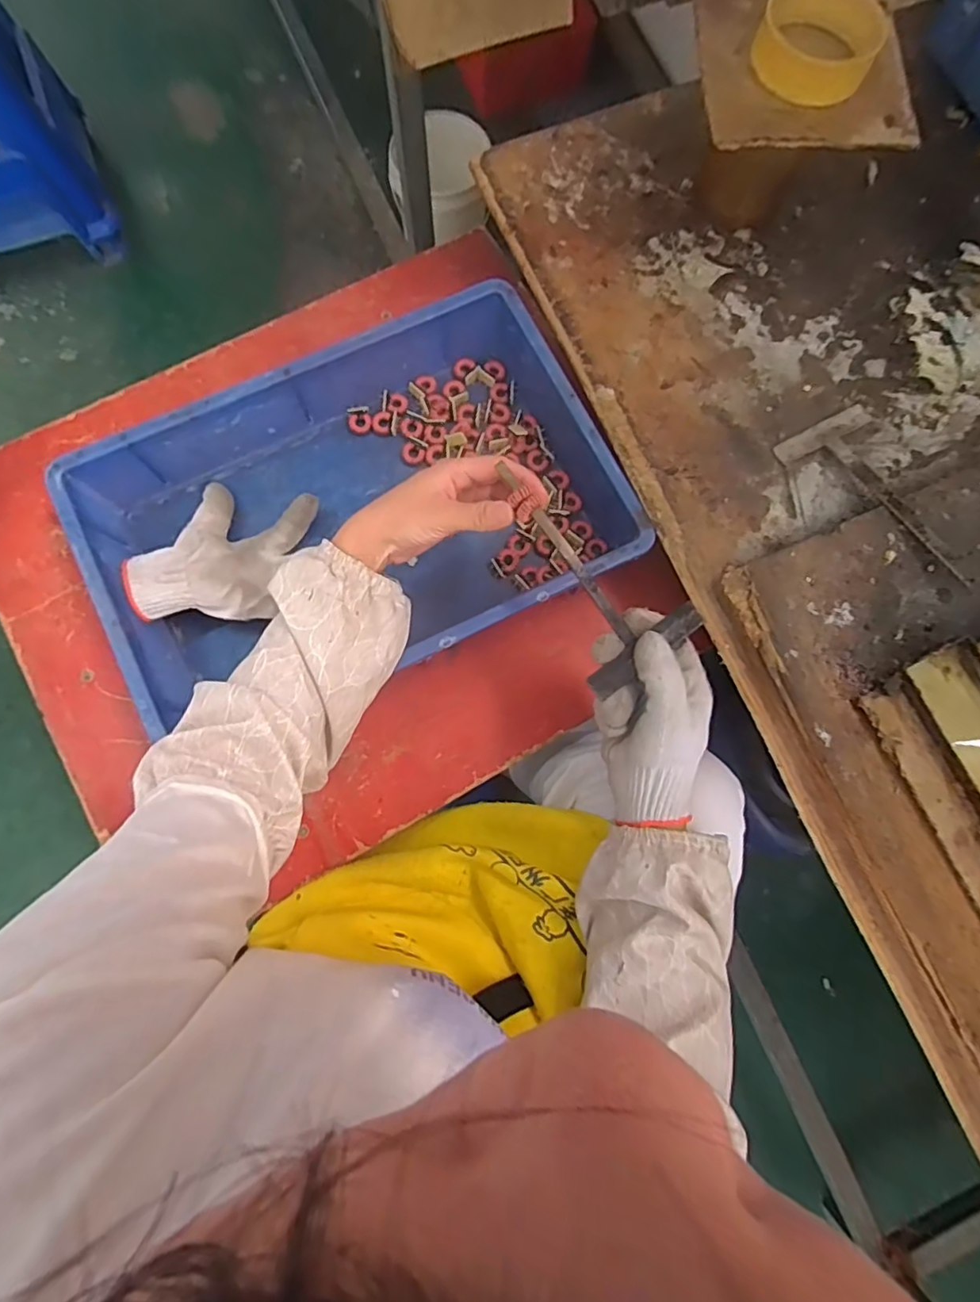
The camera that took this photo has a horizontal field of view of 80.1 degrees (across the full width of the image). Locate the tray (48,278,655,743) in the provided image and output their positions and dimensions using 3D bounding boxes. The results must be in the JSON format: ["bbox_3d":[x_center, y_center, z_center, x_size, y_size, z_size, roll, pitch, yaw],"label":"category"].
[{"bbox_3d":[-0.110,-0.113,0.515,0.429,0.101,0.277,-26,74,-6],"label":"tray"}]

